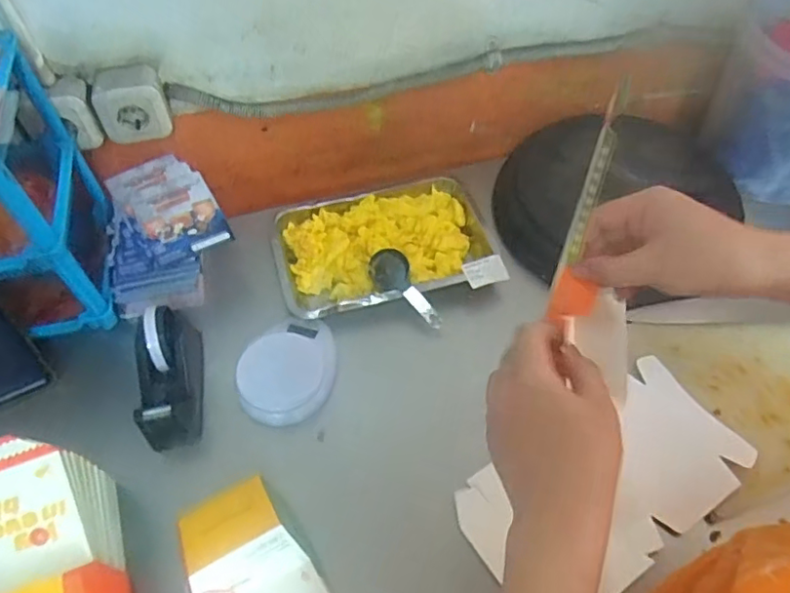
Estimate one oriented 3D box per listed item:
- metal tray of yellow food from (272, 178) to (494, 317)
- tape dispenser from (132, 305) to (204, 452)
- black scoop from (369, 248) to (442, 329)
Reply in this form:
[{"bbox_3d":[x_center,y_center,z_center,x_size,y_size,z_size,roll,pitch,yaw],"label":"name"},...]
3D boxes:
[{"bbox_3d":[-0.021,-0.084,0.852,0.295,0.050,0.211,-13,56,-9],"label":"metal tray of yellow food"},{"bbox_3d":[-0.273,0.093,0.720,0.059,0.104,0.163,-6,55,-4],"label":"tape dispenser"},{"bbox_3d":[0.015,-0.011,0.809,0.054,0.032,0.131,-39,82,-24],"label":"black scoop"}]

